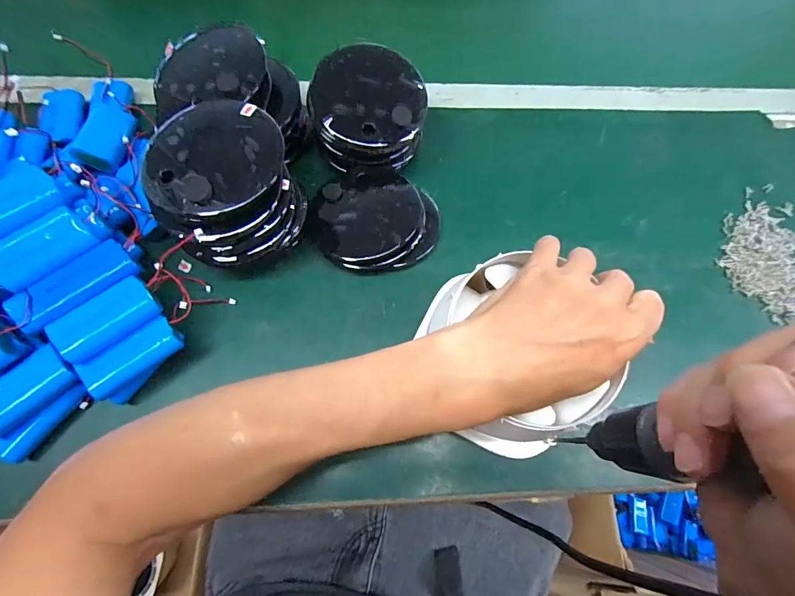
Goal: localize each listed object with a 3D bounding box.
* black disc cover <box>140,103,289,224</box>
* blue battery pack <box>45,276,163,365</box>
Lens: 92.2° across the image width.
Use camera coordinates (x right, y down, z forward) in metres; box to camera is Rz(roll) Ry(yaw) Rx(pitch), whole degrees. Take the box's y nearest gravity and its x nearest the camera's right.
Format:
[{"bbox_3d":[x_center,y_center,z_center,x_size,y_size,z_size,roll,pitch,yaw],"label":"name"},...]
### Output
[{"bbox_3d":[-0.139,-0.106,0.295,0.096,0.021,0.104,14,68,3],"label":"black disc cover"},{"bbox_3d":[-0.212,0.015,0.276,0.069,0.015,0.033,-39,75,-16],"label":"blue battery pack"}]

